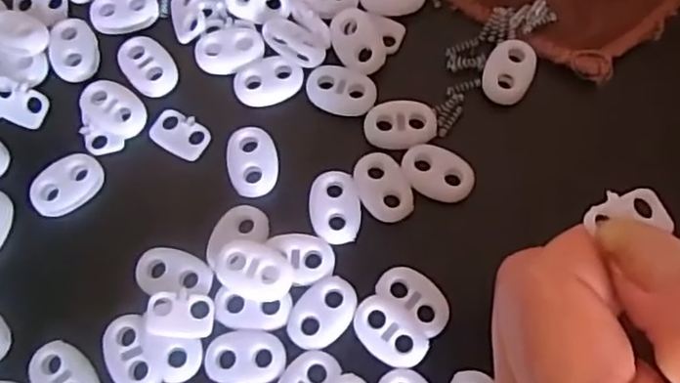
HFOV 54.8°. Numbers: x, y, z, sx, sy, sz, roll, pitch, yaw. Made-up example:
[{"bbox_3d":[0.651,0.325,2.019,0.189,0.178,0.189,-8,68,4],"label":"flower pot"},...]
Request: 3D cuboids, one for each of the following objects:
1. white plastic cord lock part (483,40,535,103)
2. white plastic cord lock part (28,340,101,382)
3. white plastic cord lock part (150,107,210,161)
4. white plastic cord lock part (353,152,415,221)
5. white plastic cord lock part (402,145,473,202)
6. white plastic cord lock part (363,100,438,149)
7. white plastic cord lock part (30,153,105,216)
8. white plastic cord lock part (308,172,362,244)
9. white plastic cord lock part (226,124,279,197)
[{"bbox_3d":[0.054,-0.039,0.210,0.015,0.004,0.022,22,74,7],"label":"white plastic cord lock part"},{"bbox_3d":[-0.077,0.052,0.183,0.015,0.004,0.022,-43,77,-12],"label":"white plastic cord lock part"},{"bbox_3d":[-0.051,-0.019,0.209,0.019,0.004,0.013,28,75,8],"label":"white plastic cord lock part"},{"bbox_3d":[0.013,-0.002,0.199,0.015,0.004,0.022,-23,74,-7],"label":"white plastic cord lock part"},{"bbox_3d":[0.030,-0.006,0.200,0.022,0.004,0.015,22,74,7],"label":"white plastic cord lock part"},{"bbox_3d":[0.019,-0.022,0.205,0.022,0.004,0.015,2,73,1],"label":"white plastic cord lock part"},{"bbox_3d":[-0.085,-0.002,0.203,0.022,0.005,0.015,-38,77,-11],"label":"white plastic cord lock part"},{"bbox_3d":[-0.001,0.004,0.198,0.015,0.004,0.022,-1,73,0],"label":"white plastic cord lock part"},{"bbox_3d":[-0.027,-0.009,0.204,0.015,0.004,0.022,0,73,0],"label":"white plastic cord lock part"}]

